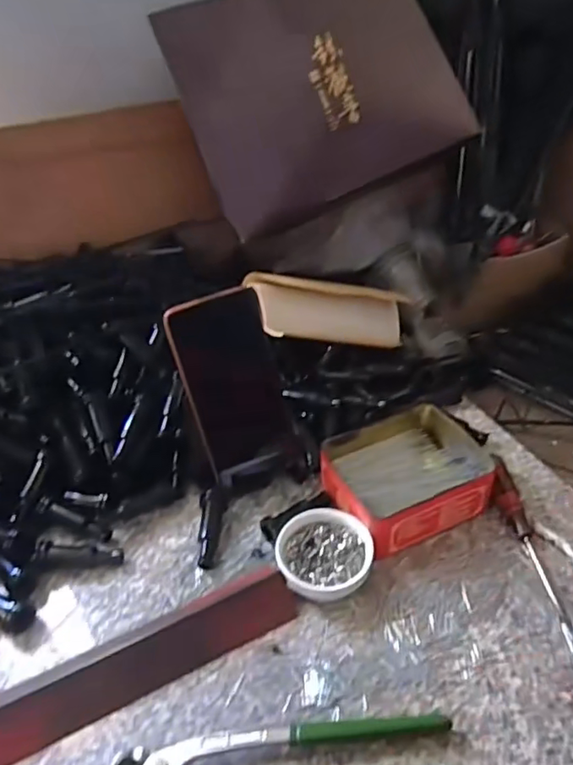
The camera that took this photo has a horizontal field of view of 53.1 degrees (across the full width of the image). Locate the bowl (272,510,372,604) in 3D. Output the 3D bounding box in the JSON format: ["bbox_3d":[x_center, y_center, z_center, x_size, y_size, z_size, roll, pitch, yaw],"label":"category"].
[{"bbox_3d":[0.029,0.134,0.447,0.071,0.026,0.070,-3,37,2],"label":"bowl"}]

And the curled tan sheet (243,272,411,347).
[{"bbox_3d":[0.061,-0.073,0.645,0.186,0.069,0.040,2,-11,-39],"label":"curled tan sheet"}]

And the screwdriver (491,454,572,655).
[{"bbox_3d":[0.194,0.132,0.444,0.023,0.024,0.186,-5,37,-1],"label":"screwdriver"}]

